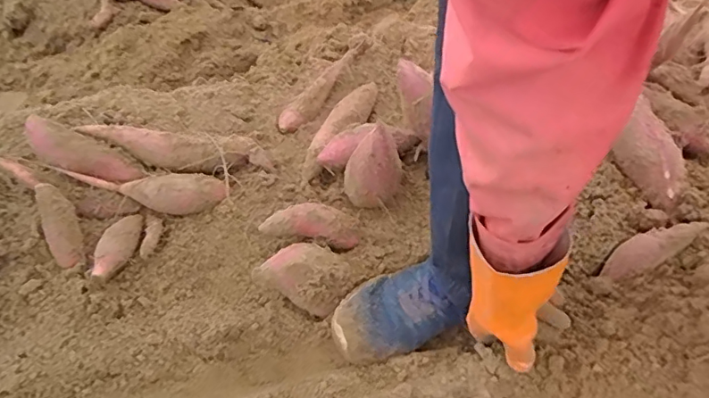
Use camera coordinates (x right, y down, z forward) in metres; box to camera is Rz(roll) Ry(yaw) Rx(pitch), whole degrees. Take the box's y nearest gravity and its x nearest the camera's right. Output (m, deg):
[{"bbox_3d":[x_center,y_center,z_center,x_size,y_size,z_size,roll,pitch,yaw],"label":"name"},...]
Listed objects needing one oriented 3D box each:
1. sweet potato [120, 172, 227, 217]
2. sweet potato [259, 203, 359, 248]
[{"bbox_3d":[-0.261,-0.003,0.771,0.138,0.059,0.054,-5,44,-1],"label":"sweet potato"},{"bbox_3d":[-0.060,0.035,0.730,0.136,0.039,0.042,9,41,-18],"label":"sweet potato"}]

